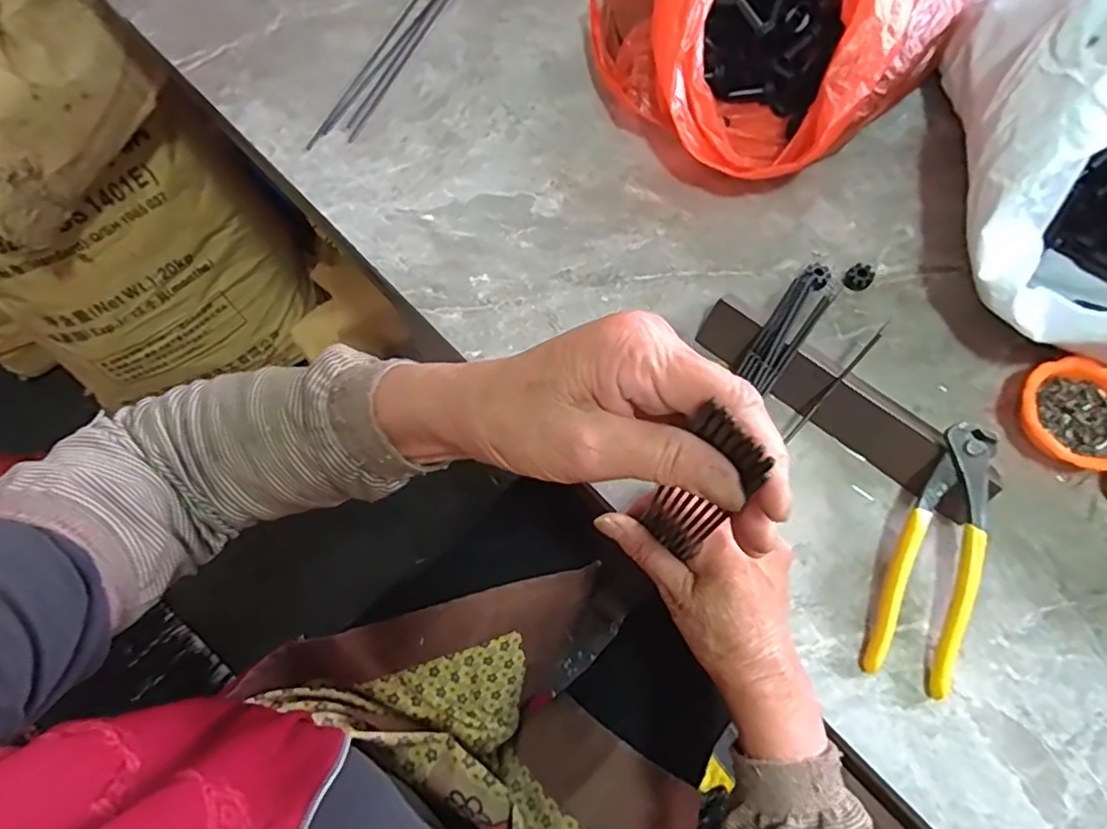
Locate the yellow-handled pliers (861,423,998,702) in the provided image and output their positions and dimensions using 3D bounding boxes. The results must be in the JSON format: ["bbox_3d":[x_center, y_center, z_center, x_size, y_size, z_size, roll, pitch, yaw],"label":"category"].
[{"bbox_3d":[0.237,0.085,0.378,0.047,0.017,0.162,20,84,8],"label":"yellow-handled pliers"}]

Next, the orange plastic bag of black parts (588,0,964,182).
[{"bbox_3d":[0.181,-0.348,0.527,0.289,0.116,0.267,-39,72,-11],"label":"orange plastic bag of black parts"}]

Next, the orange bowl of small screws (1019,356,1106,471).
[{"bbox_3d":[0.351,0.001,0.415,0.069,0.035,0.074,-1,69,3],"label":"orange bowl of small screws"}]

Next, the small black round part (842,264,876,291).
[{"bbox_3d":[0.231,-0.103,0.469,0.019,0.017,0.017,37,75,15],"label":"small black round part"}]

